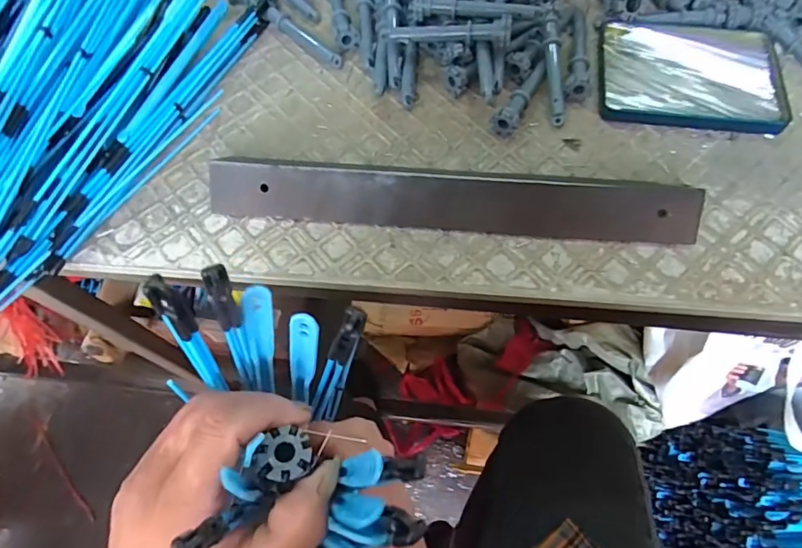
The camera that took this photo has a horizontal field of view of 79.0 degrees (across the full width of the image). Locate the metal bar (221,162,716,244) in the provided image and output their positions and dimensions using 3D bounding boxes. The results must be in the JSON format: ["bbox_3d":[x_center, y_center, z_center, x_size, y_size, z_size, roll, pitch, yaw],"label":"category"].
[{"bbox_3d":[0.030,-0.048,0.318,0.310,0.037,0.007,4,25,4],"label":"metal bar"}]

